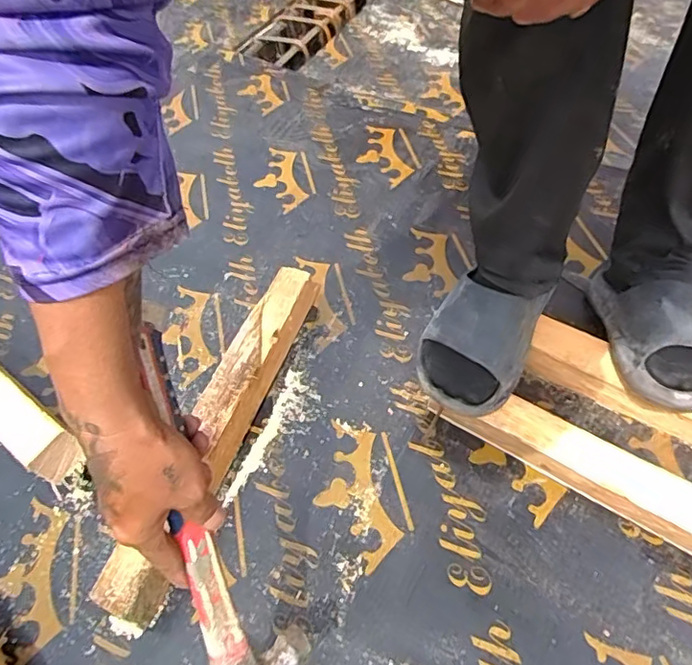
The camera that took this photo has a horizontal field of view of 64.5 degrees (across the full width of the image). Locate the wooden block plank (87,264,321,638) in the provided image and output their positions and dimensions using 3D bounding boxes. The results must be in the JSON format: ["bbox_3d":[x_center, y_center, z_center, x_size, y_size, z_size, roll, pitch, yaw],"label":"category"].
[{"bbox_3d":[-0.142,0.095,0.630,0.052,0.061,0.453,14,56,16],"label":"wooden block plank"}]

